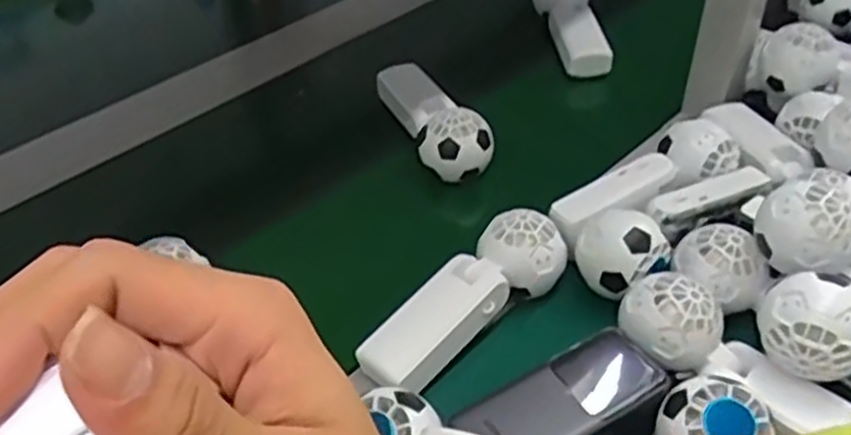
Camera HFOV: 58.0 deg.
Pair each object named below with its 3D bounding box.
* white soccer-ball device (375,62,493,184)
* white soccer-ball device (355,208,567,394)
[{"bbox_3d":[0.005,-0.097,0.703,0.056,0.047,0.158,-16,42,-14],"label":"white soccer-ball device"},{"bbox_3d":[0.029,0.049,0.522,0.171,0.045,0.056,-32,48,-29],"label":"white soccer-ball device"}]

